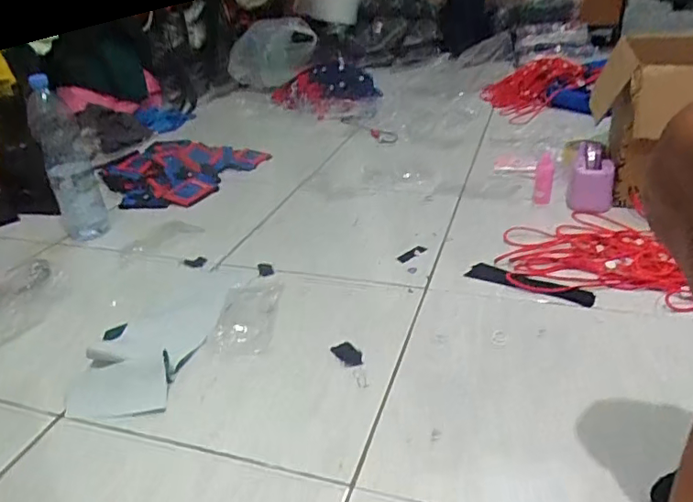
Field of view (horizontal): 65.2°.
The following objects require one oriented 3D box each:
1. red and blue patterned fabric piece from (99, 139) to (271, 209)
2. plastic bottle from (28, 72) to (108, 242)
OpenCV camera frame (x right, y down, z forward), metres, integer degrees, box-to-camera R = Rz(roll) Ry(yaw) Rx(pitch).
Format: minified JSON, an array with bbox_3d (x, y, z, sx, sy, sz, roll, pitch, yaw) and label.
[{"bbox_3d":[-0.443,-0.228,1.408,0.350,0.080,0.376,6,30,18],"label":"red and blue patterned fabric piece"},{"bbox_3d":[-0.568,-0.186,1.101,0.083,0.323,0.104,-19,33,-26],"label":"plastic bottle"}]

